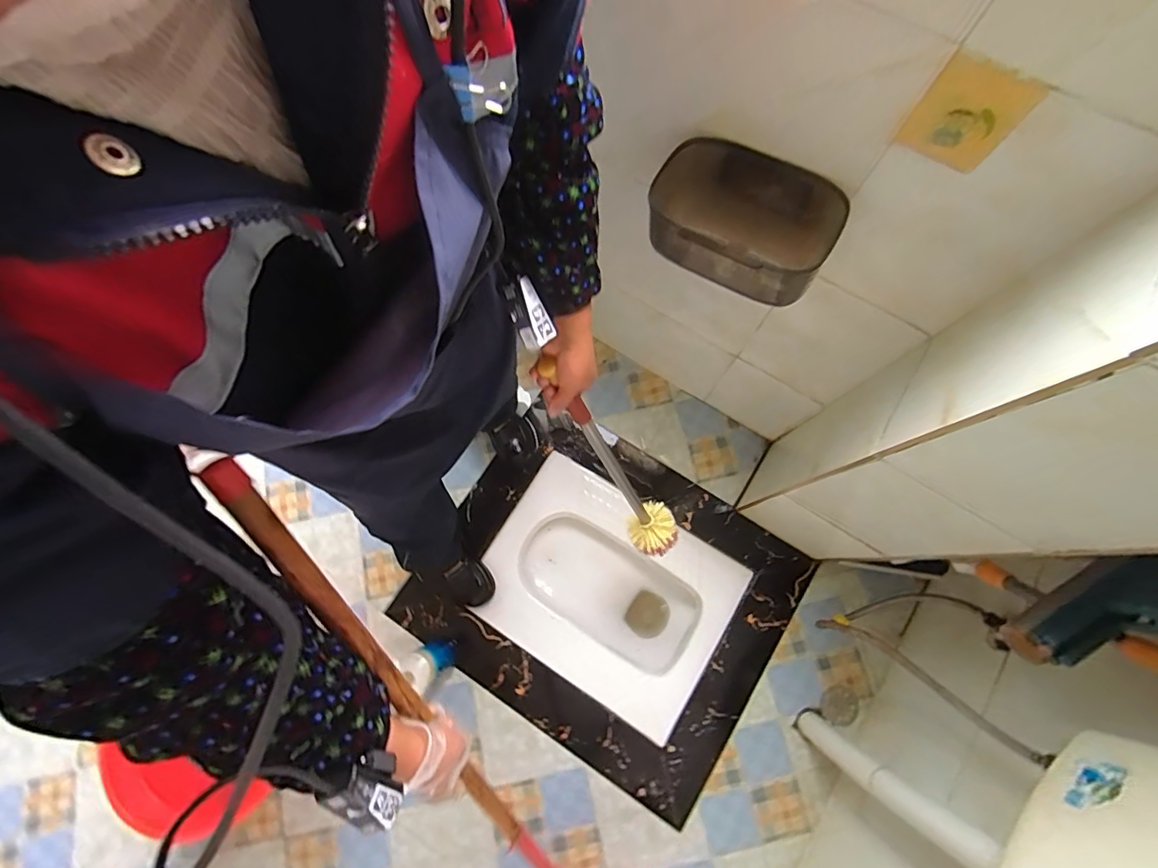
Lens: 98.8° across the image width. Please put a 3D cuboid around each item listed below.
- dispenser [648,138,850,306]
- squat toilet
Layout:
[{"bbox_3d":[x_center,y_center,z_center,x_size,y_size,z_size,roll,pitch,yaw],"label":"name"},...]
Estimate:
[{"bbox_3d":[0.191,-0.250,0.614,0.226,0.125,0.118,30,73,7],"label":"dispenser"},{"bbox_3d":[0.055,0.368,1.188,0.539,0.187,0.414,31,73,7],"label":"squat toilet"}]

